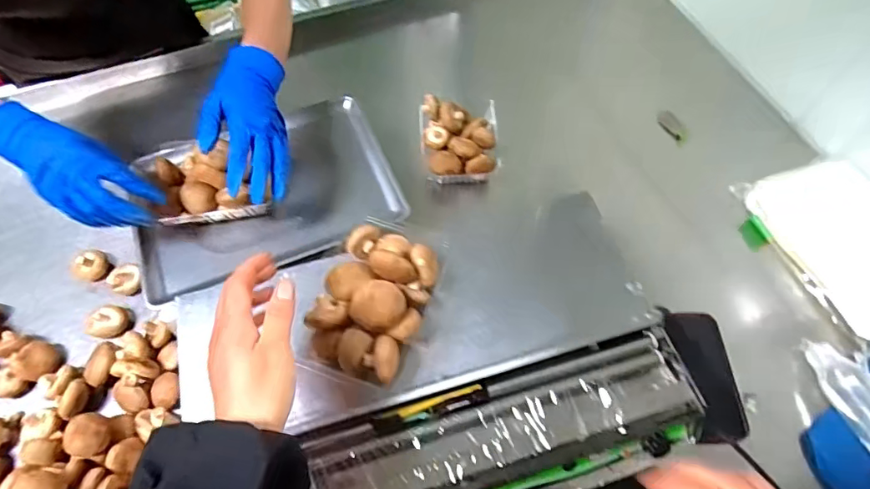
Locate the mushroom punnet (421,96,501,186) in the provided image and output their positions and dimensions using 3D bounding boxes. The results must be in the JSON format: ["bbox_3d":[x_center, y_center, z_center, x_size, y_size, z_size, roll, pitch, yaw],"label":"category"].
[{"bbox_3d":[0.039,-0.172,0.832,0.123,0.077,0.143,0,61,0],"label":"mushroom punnet"}]

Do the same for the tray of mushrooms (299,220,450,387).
[{"bbox_3d":[-0.060,0.052,0.511,0.104,0.065,0.159,23,63,12],"label":"tray of mushrooms"}]

